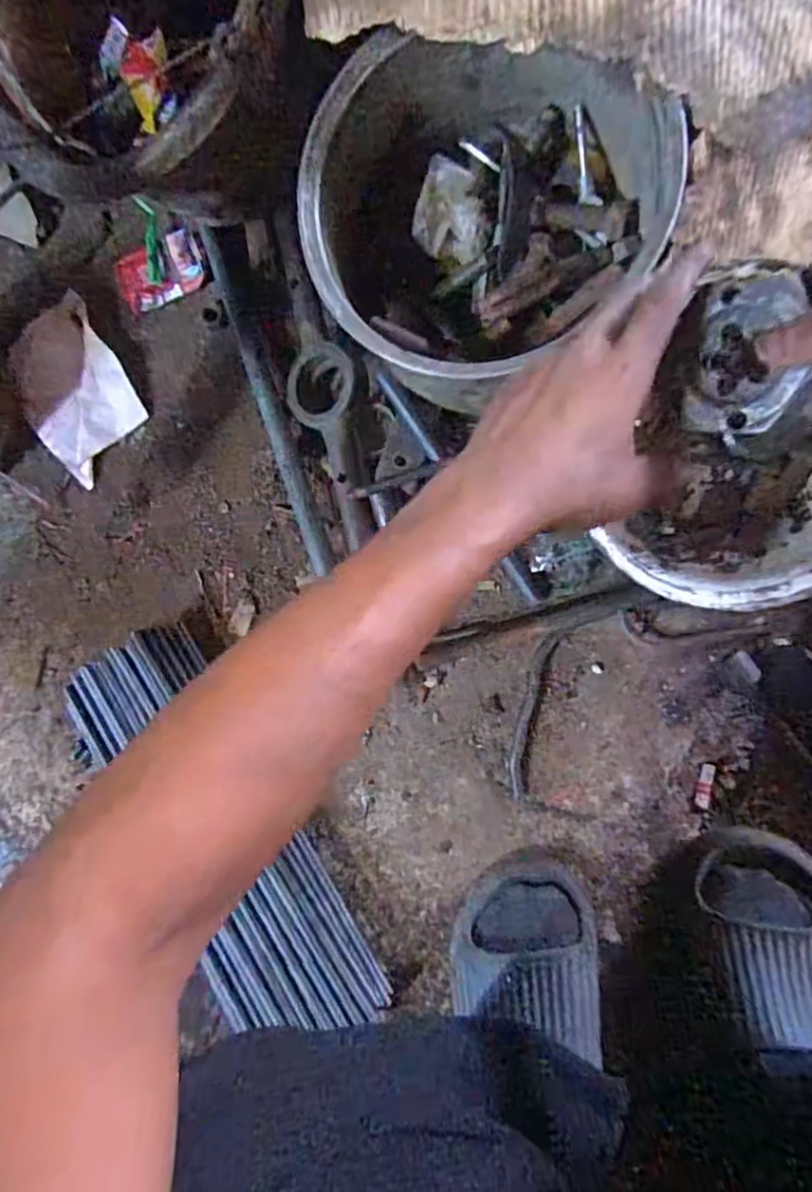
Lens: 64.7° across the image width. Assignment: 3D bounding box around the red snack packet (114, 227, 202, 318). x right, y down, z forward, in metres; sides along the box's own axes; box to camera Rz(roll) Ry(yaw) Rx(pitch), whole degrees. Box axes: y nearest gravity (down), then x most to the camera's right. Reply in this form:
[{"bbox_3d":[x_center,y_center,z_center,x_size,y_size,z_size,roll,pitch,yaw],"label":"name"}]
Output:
[{"bbox_3d":[-0.235,-0.310,0.613,0.081,0.005,0.058,-23,82,6],"label":"red snack packet"}]

